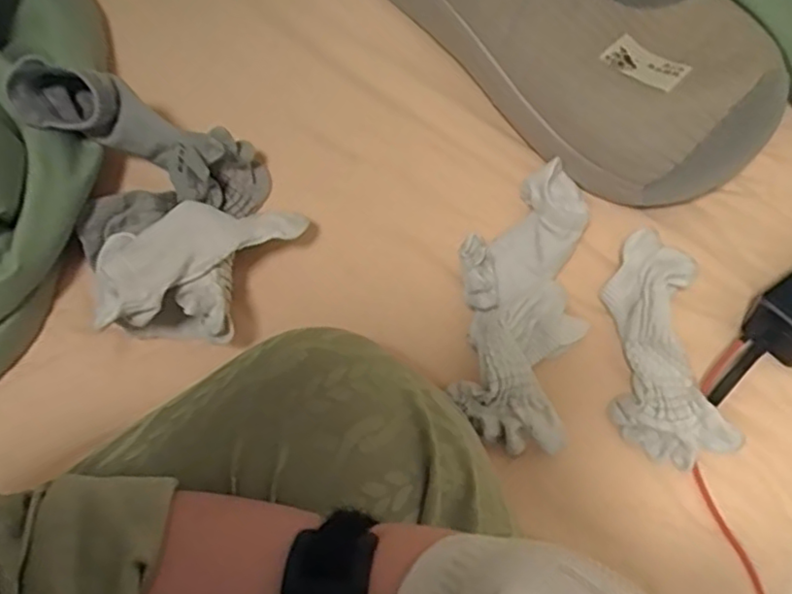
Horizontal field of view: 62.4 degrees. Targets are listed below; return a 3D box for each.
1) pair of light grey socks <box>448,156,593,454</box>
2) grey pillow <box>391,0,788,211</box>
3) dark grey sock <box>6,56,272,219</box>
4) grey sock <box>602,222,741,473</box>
[{"bbox_3d":[0.101,0.001,0.518,0.102,0.039,0.233,10,72,1],"label":"pair of light grey socks"},{"bbox_3d":[0.130,-0.280,0.577,0.192,0.110,0.459,-34,76,-12],"label":"grey pillow"},{"bbox_3d":[-0.200,-0.129,0.534,0.207,0.081,0.066,25,71,-21],"label":"dark grey sock"},{"bbox_3d":[0.203,0.038,0.509,0.075,0.047,0.177,-10,73,-6],"label":"grey sock"}]

